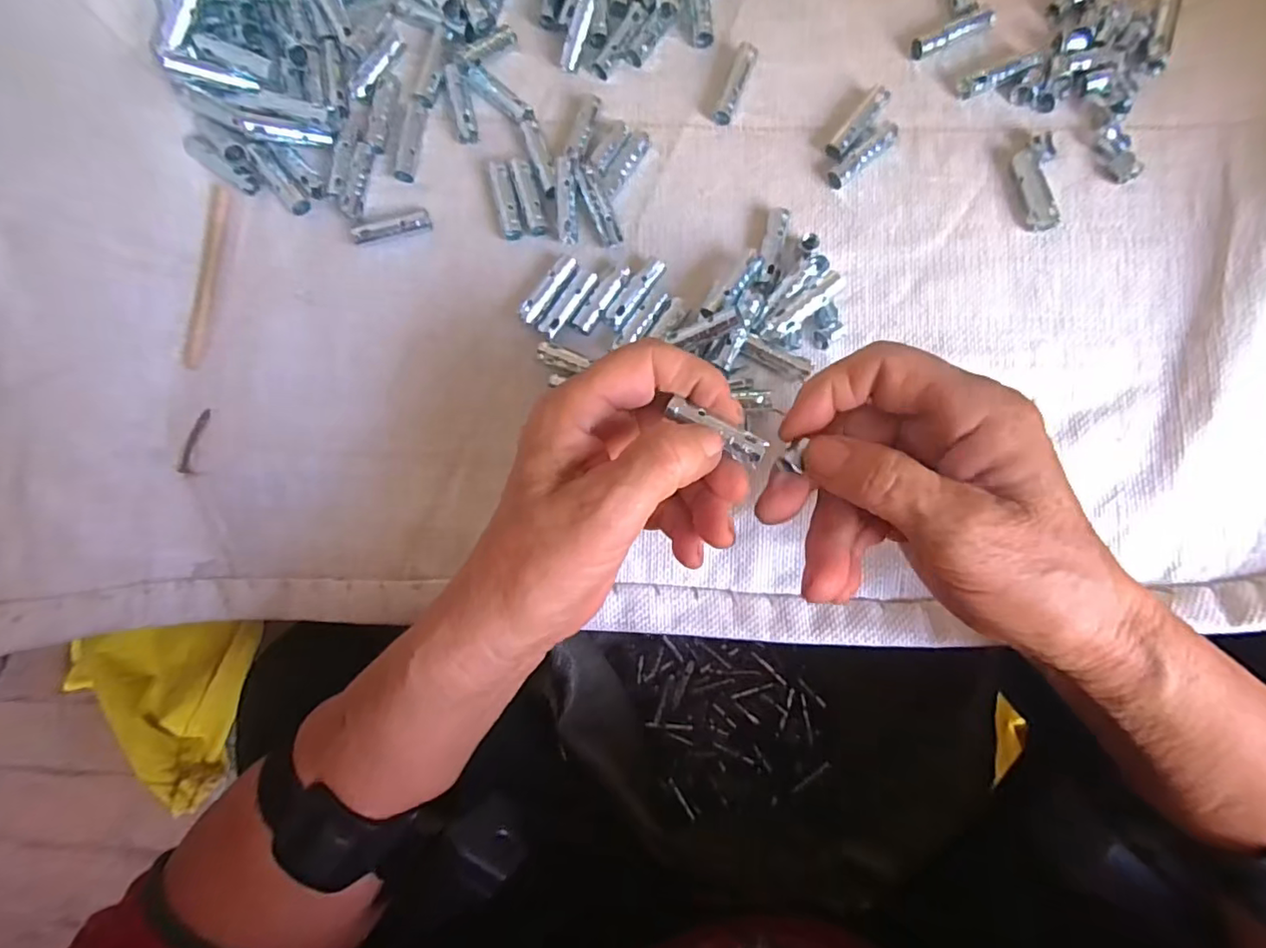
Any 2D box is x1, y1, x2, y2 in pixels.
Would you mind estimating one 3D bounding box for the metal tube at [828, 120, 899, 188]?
[{"bbox_3d":[0.112,-0.156,0.291,0.042,0.010,0.009,-40,85,-2],"label":"metal tube"}]

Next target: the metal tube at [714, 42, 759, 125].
[{"bbox_3d":[0.051,-0.196,0.297,0.010,0.010,0.040,22,86,4],"label":"metal tube"}]

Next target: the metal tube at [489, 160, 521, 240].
[{"bbox_3d":[-0.064,-0.138,0.298,0.009,0.006,0.038,-13,84,1],"label":"metal tube"}]

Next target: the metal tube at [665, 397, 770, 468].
[{"bbox_3d":[0.029,-0.016,0.209,0.038,0.008,0.011,30,86,7],"label":"metal tube"}]

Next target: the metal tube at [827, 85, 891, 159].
[{"bbox_3d":[0.112,-0.174,0.294,0.010,0.008,0.041,40,87,5],"label":"metal tube"}]

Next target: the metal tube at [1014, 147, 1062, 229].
[{"bbox_3d":[0.194,-0.137,0.285,0.012,0.009,0.041,-12,84,1],"label":"metal tube"}]

